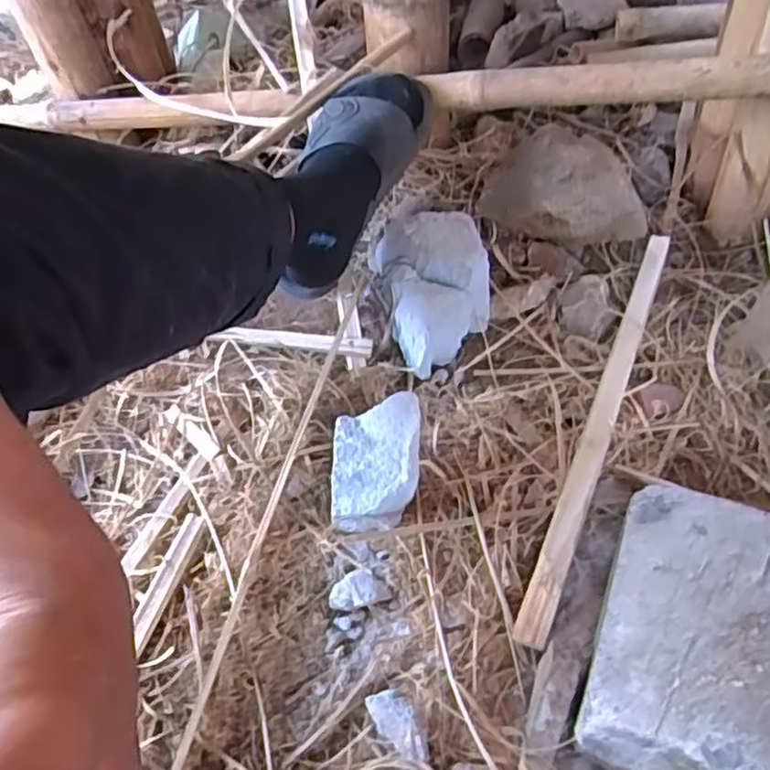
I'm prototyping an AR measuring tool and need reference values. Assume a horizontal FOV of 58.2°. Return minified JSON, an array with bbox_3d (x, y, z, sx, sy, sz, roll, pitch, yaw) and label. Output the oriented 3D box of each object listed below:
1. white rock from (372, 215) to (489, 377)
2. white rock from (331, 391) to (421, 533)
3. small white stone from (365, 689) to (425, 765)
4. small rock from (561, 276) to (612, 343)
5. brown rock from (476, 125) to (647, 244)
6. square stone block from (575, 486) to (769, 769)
[{"bbox_3d":[0.056,-0.115,0.771,0.115,0.079,0.209,-9,45,-5],"label":"white rock"},{"bbox_3d":[-0.008,0.069,0.597,0.074,0.076,0.091,0,44,4],"label":"white rock"},{"bbox_3d":[0.009,0.246,0.496,0.028,0.013,0.055,-20,47,-16],"label":"small white stone"},{"bbox_3d":[0.220,-0.087,0.760,0.051,0.034,0.071,6,45,11],"label":"small rock"},{"bbox_3d":[0.207,-0.230,0.844,0.169,0.103,0.161,-16,46,-12],"label":"brown rock"},{"bbox_3d":[0.254,0.188,0.485,0.194,0.076,0.192,15,48,19],"label":"square stone block"}]

